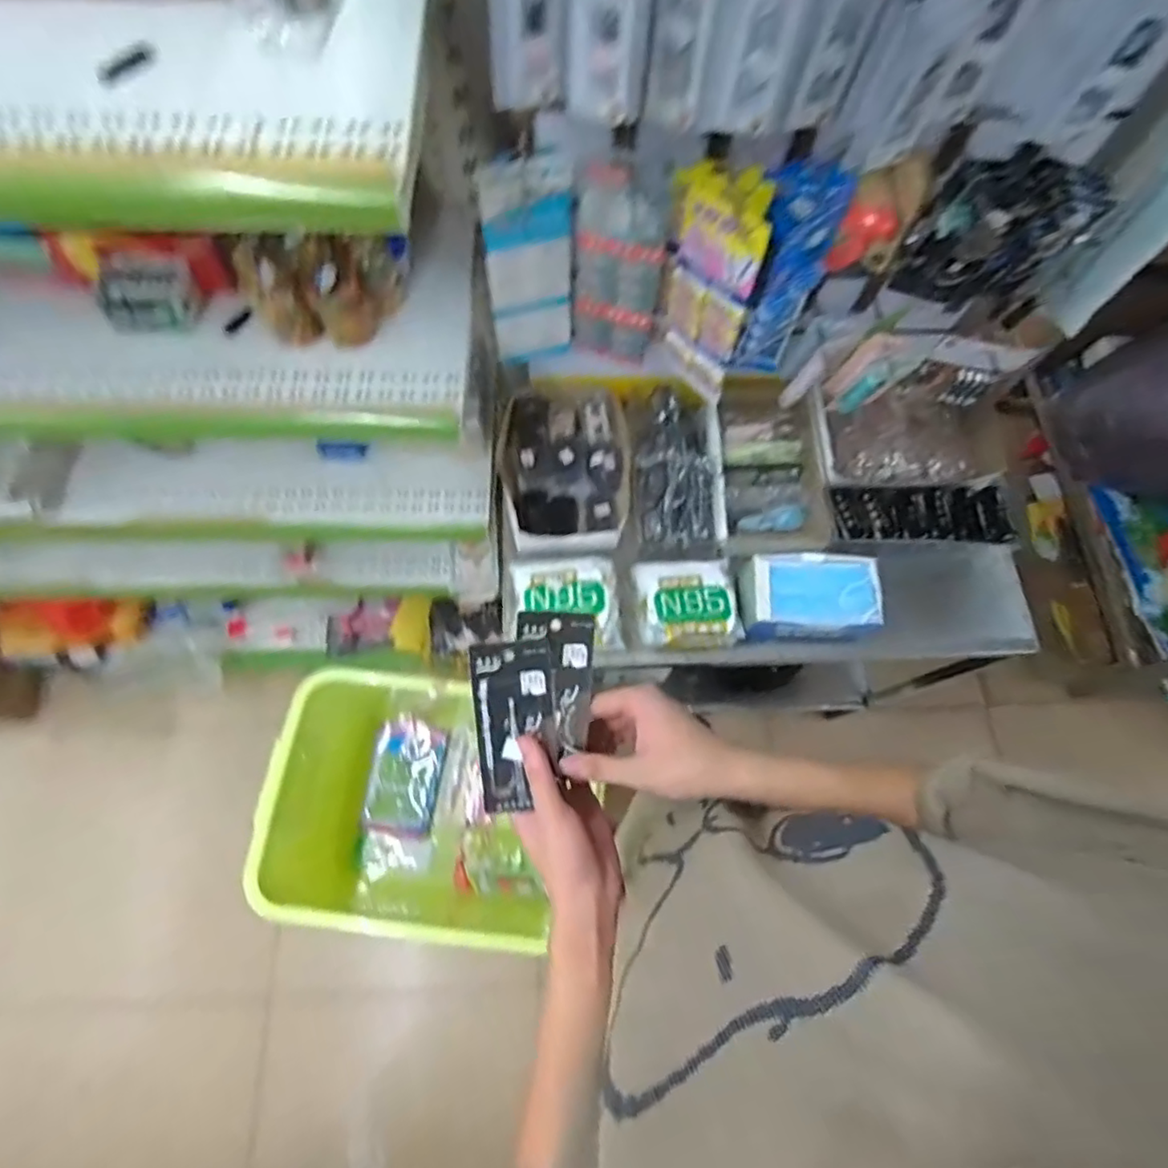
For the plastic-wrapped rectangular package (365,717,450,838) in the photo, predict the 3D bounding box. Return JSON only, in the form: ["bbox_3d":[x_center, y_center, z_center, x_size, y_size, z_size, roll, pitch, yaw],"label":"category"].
[{"bbox_3d":[-0.355,0.383,1.213,0.157,0.028,0.218,9,85,19],"label":"plastic-wrapped rectangular package"}]

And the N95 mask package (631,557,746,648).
[{"bbox_3d":[0.153,0.025,0.884,0.144,0.048,0.122,-5,71,-4],"label":"N95 mask package"}]

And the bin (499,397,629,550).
[{"bbox_3d":[-0.028,-0.175,0.986,0.198,0.088,0.278,-4,71,-3],"label":"bin"}]

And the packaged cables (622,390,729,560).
[{"bbox_3d":[0.146,-0.180,0.979,0.137,0.079,0.284,-4,71,-4],"label":"packaged cables"}]

